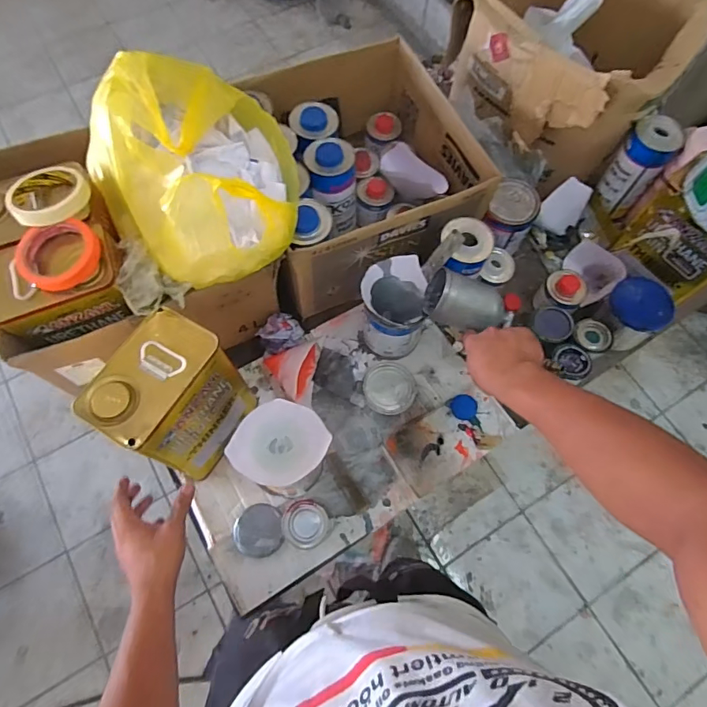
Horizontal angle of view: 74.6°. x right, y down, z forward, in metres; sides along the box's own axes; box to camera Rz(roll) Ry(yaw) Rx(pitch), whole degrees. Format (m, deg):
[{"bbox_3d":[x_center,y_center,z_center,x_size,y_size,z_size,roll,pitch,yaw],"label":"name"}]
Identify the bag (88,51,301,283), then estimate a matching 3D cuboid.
[{"bbox_3d":[-0.222,-0.259,0.636,0.316,0.158,0.242,41,72,12],"label":"bag"}]

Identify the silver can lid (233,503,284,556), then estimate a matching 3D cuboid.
[{"bbox_3d":[-0.146,0.274,0.720,0.073,0.013,0.075,1,69,-2],"label":"silver can lid"}]

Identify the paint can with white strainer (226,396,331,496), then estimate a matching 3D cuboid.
[{"bbox_3d":[-0.102,0.147,0.690,0.114,0.157,0.114,1,69,-2],"label":"paint can with white strainer"}]

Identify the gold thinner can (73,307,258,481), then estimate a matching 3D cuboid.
[{"bbox_3d":[-0.249,0.069,0.659,0.123,0.223,0.167,29,70,8],"label":"gold thinner can"}]

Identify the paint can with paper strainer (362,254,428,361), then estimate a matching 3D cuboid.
[{"bbox_3d":[0.066,-0.074,0.796,0.109,0.145,0.123,-6,69,-5],"label":"paint can with paper strainer"}]

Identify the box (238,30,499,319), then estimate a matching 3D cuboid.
[{"bbox_3d":[0.009,-0.334,0.856,0.368,0.188,0.397,-18,71,-9],"label":"box"}]

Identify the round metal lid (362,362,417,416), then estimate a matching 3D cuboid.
[{"bbox_3d":[0.064,0.061,0.825,0.092,0.009,0.093,1,69,-2],"label":"round metal lid"}]

